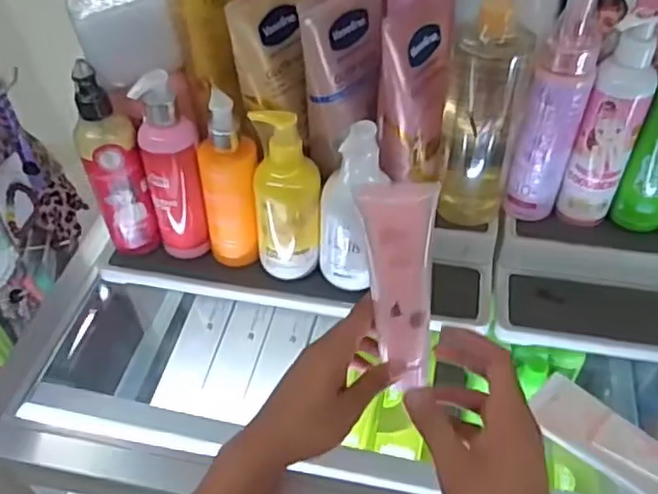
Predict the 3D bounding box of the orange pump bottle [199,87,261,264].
[{"bbox_3d":[-0.087,-0.055,0.556,0.051,0.148,0.056,-9,47,-7],"label":"orange pump bottle"}]

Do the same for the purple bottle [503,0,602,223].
[{"bbox_3d":[0.184,-0.104,0.525,0.046,0.193,0.035,17,49,17],"label":"purple bottle"}]

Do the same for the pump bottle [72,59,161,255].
[{"bbox_3d":[-0.189,-0.071,0.562,0.044,0.174,0.042,-16,48,-13],"label":"pump bottle"}]

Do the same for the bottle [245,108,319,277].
[{"bbox_3d":[-0.035,-0.041,0.544,0.054,0.149,0.042,-2,46,0],"label":"bottle"}]

